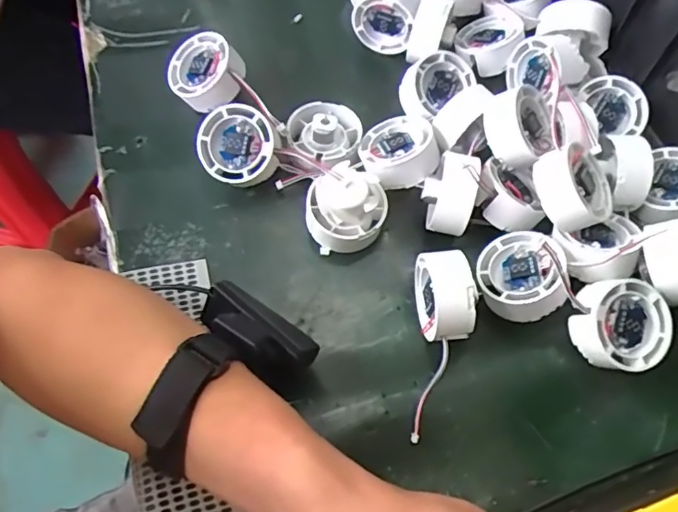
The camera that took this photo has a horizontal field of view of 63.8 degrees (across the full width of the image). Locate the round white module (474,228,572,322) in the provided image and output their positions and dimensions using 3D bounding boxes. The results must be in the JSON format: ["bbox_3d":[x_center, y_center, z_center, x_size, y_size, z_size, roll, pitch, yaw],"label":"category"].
[{"bbox_3d":[0.118,0.013,0.351,0.052,0.022,0.052,-14,50,17],"label":"round white module"}]

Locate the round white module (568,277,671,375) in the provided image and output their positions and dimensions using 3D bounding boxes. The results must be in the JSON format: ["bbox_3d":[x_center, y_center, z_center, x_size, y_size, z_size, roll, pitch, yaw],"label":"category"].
[{"bbox_3d":[0.171,0.042,0.332,0.055,0.026,0.053,0,87,-3],"label":"round white module"}]

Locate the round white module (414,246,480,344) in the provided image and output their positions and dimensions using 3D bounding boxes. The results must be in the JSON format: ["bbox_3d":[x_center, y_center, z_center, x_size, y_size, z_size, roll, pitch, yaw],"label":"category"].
[{"bbox_3d":[0.062,0.025,0.338,0.032,0.052,0.052,-5,65,-4],"label":"round white module"}]

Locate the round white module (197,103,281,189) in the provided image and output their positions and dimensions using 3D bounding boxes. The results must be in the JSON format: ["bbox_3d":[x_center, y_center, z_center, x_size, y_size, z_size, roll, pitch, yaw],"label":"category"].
[{"bbox_3d":[-0.071,-0.078,0.391,0.055,0.027,0.053,0,93,7],"label":"round white module"}]

